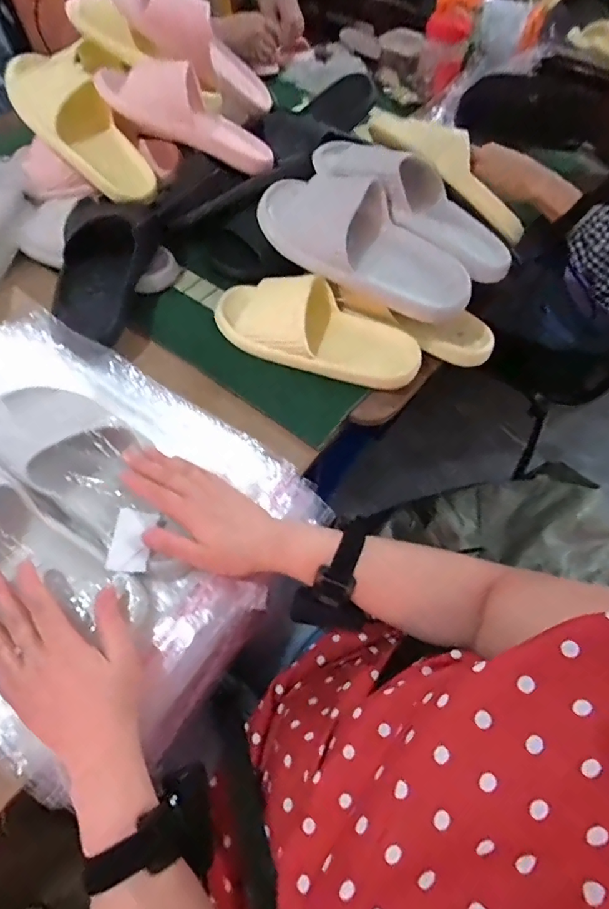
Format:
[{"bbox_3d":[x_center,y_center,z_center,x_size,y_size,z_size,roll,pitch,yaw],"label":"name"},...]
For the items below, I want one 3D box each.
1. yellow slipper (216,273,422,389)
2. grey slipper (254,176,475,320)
[{"bbox_3d":[0.014,-0.159,0.591,0.267,0.071,0.105,17,59,8],"label":"yellow slipper"},{"bbox_3d":[0.074,-0.254,0.574,0.273,0.083,0.095,28,61,-2],"label":"grey slipper"}]

